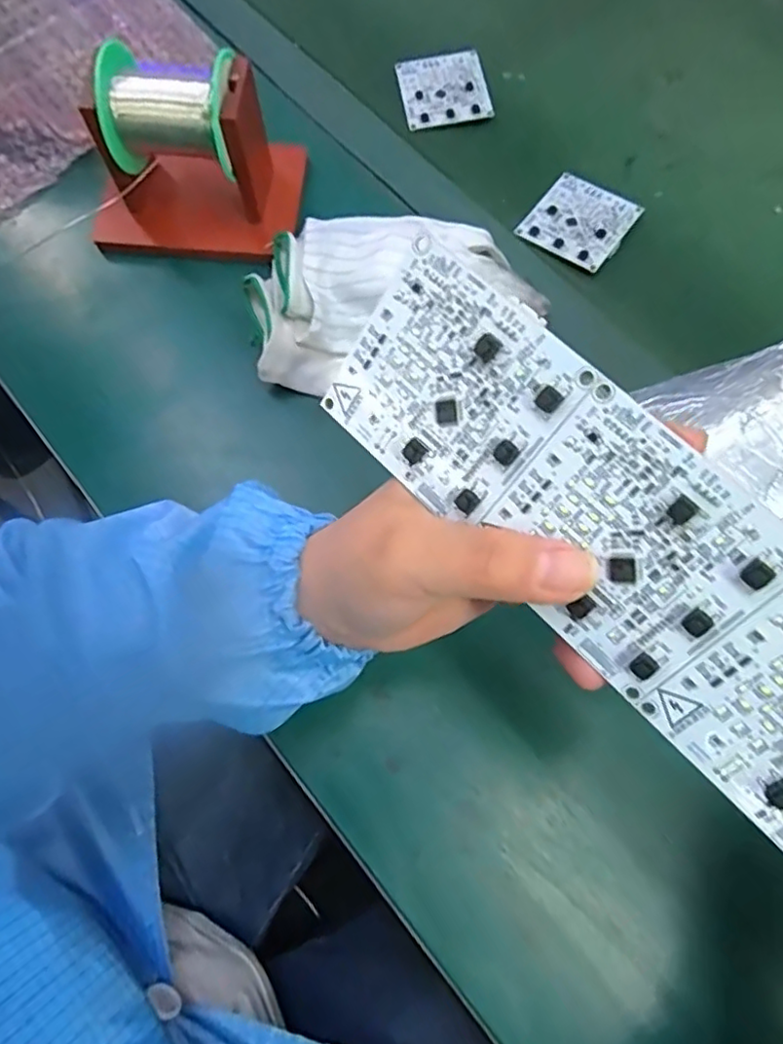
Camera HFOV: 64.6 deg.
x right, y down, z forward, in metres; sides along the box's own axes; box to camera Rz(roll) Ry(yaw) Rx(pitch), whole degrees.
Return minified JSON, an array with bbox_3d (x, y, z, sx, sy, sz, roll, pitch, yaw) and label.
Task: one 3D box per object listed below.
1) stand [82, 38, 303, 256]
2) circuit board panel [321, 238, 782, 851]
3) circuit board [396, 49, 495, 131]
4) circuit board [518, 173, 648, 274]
[{"bbox_3d":[-0.129,-0.239,0.402,0.135,0.096,0.096,5,70,0],"label":"stand"},{"bbox_3d":[0.065,0.008,0.175,0.204,0.065,0.004,45,31,14],"label":"circuit board panel"},{"bbox_3d":[0.041,-0.344,0.493,0.070,0.011,0.067,-11,70,-6],"label":"circuit board"},{"bbox_3d":[0.137,-0.219,0.452,0.067,0.008,0.073,35,73,11],"label":"circuit board"}]

